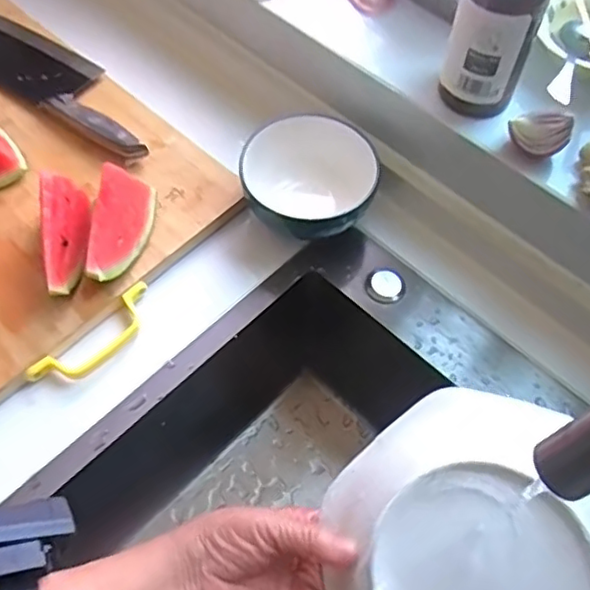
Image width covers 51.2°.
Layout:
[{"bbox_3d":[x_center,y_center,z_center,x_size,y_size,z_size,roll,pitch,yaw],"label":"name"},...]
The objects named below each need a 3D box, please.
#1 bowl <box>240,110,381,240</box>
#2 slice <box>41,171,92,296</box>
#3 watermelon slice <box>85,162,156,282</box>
[{"bbox_3d":[0.019,-0.109,0.592,0.118,0.076,0.122,1,60,-1],"label":"bowl"},{"bbox_3d":[-0.191,-0.051,0.514,0.020,0.089,0.097,-2,60,-3],"label":"slice"},{"bbox_3d":[-0.150,-0.060,0.530,0.027,0.072,0.105,9,61,4],"label":"watermelon slice"}]

